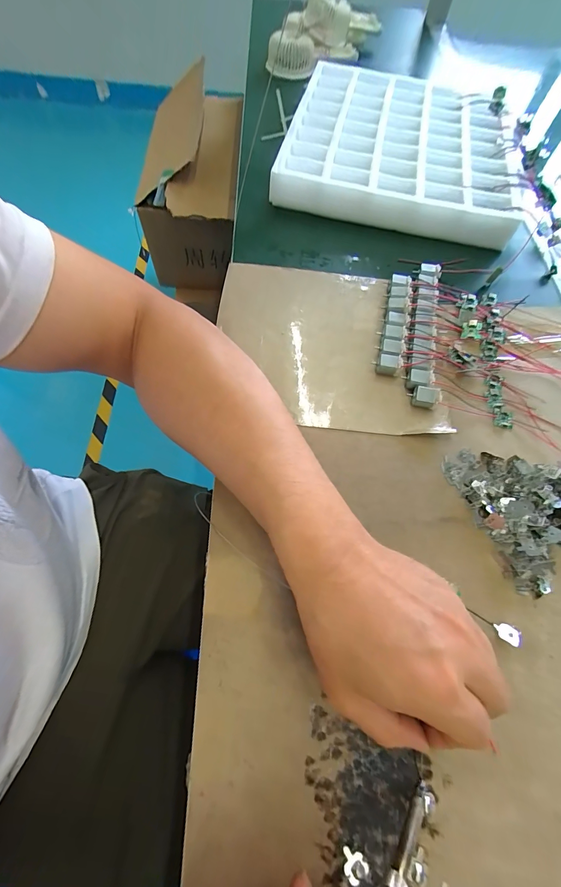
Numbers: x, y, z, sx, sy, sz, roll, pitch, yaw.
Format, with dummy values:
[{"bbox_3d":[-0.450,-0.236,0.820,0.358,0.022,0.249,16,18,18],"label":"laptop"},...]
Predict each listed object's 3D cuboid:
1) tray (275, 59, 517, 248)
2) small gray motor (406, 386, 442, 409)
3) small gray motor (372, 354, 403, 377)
[{"bbox_3d":[0.174,-0.431,0.483,0.314,0.050,0.326,12,65,4],"label":"tray"},{"bbox_3d":[0.138,-0.044,0.320,0.028,0.012,0.017,14,65,5],"label":"small gray motor"},{"bbox_3d":[0.107,-0.079,0.337,0.027,0.012,0.018,13,65,4],"label":"small gray motor"}]

